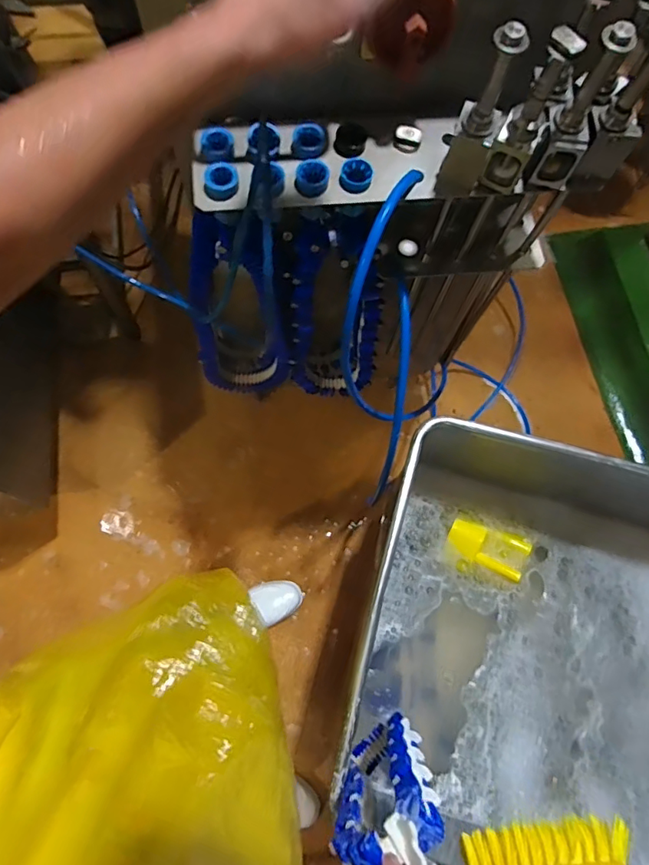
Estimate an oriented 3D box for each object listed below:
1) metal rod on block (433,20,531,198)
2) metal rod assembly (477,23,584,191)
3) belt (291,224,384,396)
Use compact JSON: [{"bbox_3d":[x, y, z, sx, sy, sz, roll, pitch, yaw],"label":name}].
[{"bbox_3d":[0.160,-0.324,0.531,0.042,0.177,0.035,21,73,5],"label":"metal rod on block"},{"bbox_3d":[0.206,-0.317,0.519,0.040,0.163,0.040,28,74,7],"label":"metal rod assembly"},{"bbox_3d":[0.020,-0.189,0.960,0.169,0.516,0.056,-3,73,-3],"label":"belt"}]

